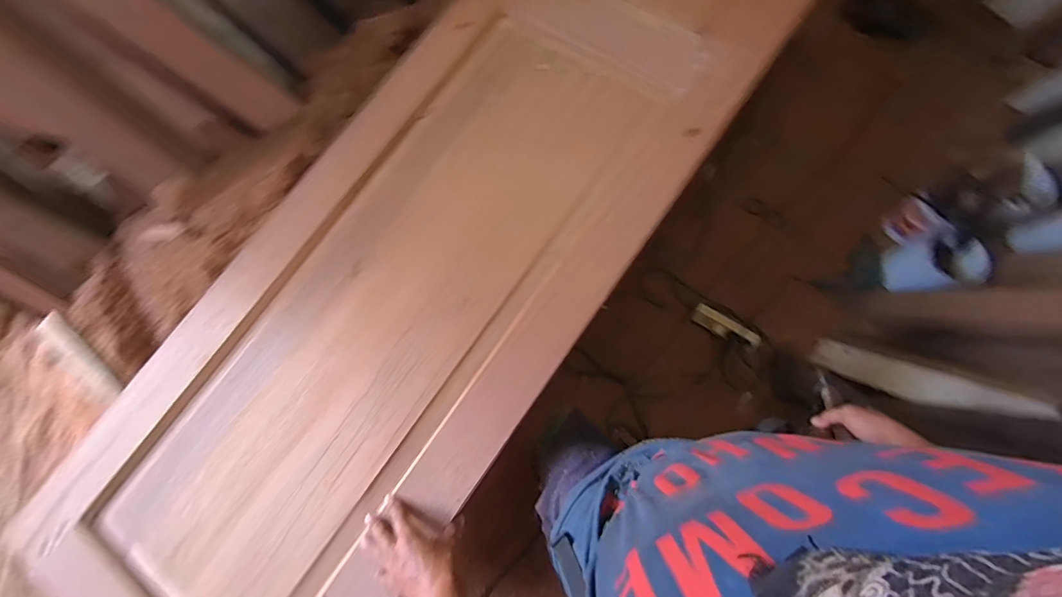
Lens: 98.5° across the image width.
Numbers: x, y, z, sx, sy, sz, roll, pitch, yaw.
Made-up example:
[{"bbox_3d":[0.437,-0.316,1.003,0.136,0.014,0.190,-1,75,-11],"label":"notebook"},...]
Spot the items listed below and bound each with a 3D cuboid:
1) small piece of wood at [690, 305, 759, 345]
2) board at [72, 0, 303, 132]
[{"bbox_3d":[0.624,0.091,1.463,0.213,0.036,0.069,34,81,11],"label":"small piece of wood"},{"bbox_3d":[-0.705,-0.515,0.911,0.047,0.466,0.113,9,72,45],"label":"board"}]

